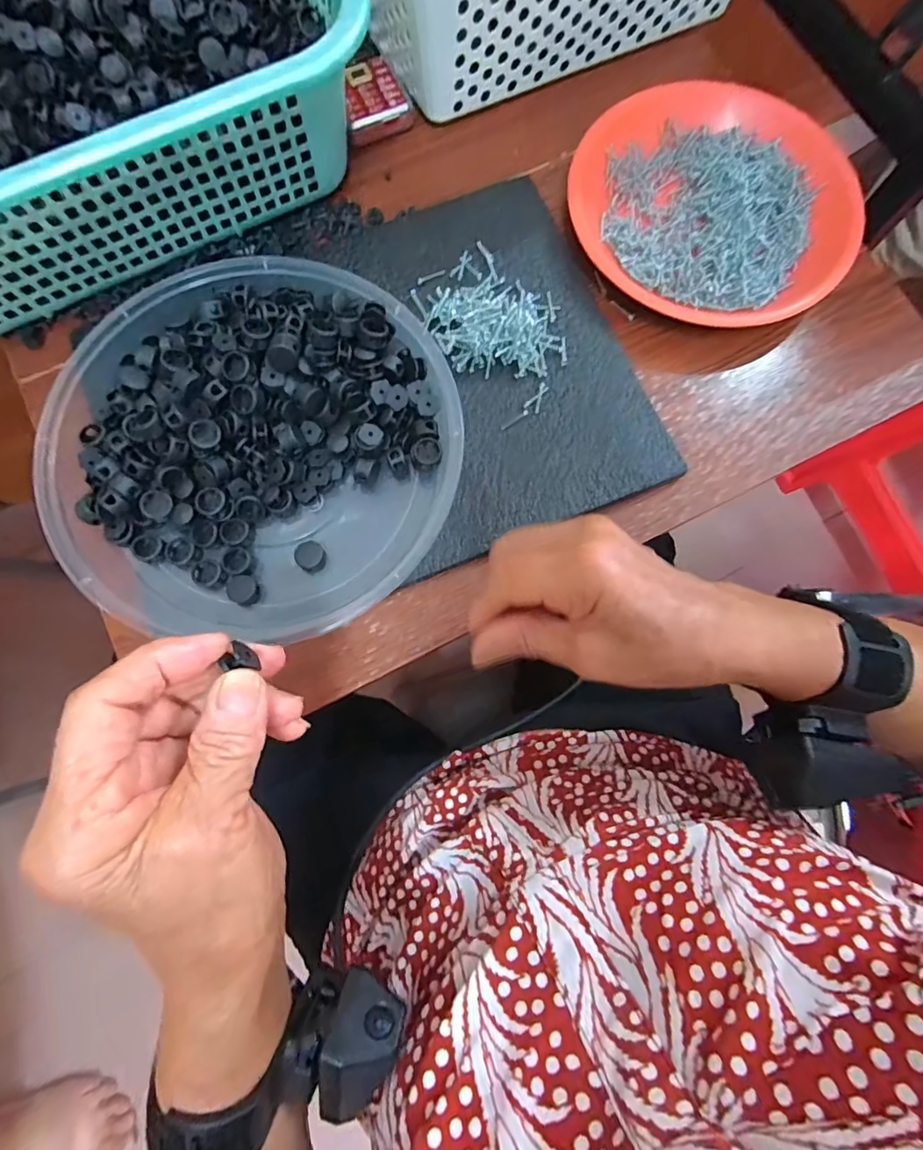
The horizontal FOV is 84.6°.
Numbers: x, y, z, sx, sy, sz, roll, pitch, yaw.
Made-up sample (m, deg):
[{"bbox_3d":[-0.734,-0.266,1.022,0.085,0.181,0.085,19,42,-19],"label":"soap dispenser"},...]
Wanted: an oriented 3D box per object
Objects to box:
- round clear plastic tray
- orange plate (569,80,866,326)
[{"bbox_3d":[-0.119,-0.079,0.302,0.230,0.040,0.220,0,80,-1],"label":"round clear plastic tray"},{"bbox_3d":[0.174,-0.258,0.355,0.195,0.028,0.168,40,82,6],"label":"orange plate"}]

